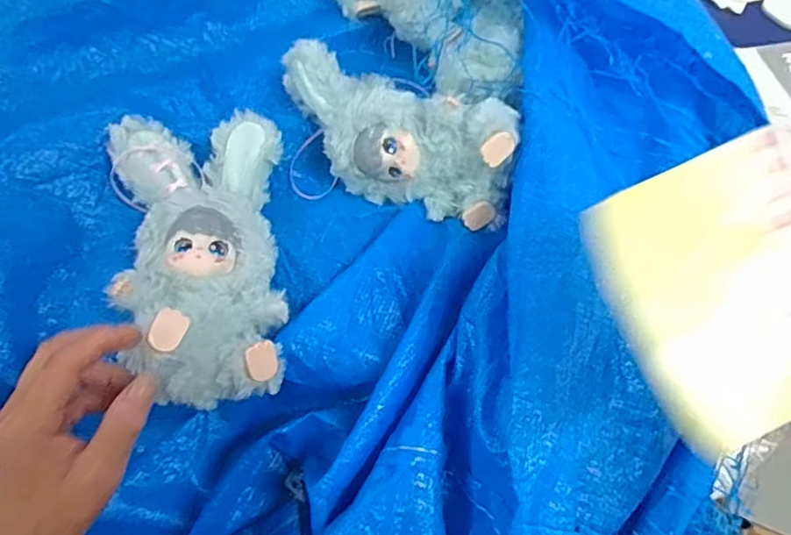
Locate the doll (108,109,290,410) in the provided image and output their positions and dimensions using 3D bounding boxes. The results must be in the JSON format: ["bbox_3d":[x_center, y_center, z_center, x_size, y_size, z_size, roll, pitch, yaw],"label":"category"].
[{"bbox_3d":[-0.141,-0.022,0.418,0.117,0.062,0.230,-9,59,-8],"label":"doll"}]

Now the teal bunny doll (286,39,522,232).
[{"bbox_3d":[-0.006,-0.124,0.476,0.224,0.077,0.102,24,62,11],"label":"teal bunny doll"}]

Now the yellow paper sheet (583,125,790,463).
[{"bbox_3d":[0.156,0.008,0.264,0.111,0.006,0.119,-24,82,-1],"label":"yellow paper sheet"}]

